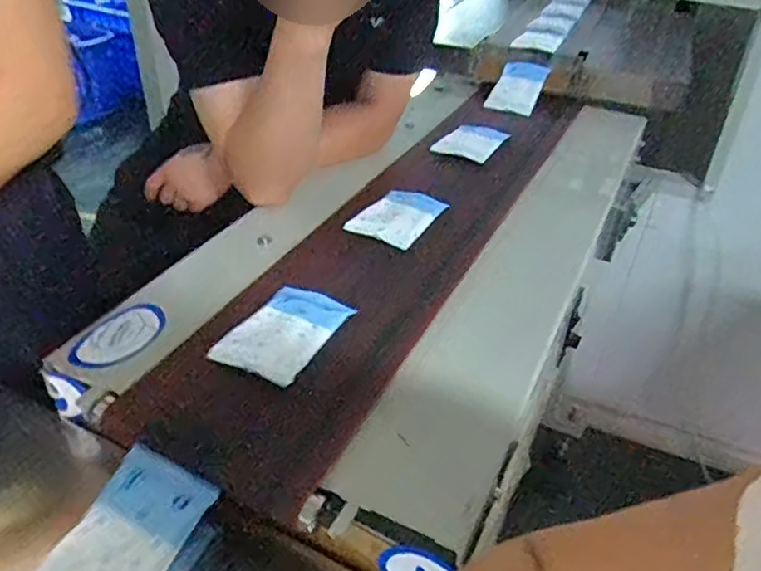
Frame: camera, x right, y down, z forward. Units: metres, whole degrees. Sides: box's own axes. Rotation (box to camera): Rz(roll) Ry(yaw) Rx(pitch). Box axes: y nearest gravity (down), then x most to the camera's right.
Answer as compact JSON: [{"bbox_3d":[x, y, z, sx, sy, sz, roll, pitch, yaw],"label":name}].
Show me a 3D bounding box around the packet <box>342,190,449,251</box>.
[{"bbox_3d":[0.025,-0.089,0.803,0.083,0.011,0.127,21,41,23],"label":"packet"}]

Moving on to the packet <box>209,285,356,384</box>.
[{"bbox_3d":[-0.091,0.041,0.616,0.088,0.017,0.134,18,40,20],"label":"packet"}]

